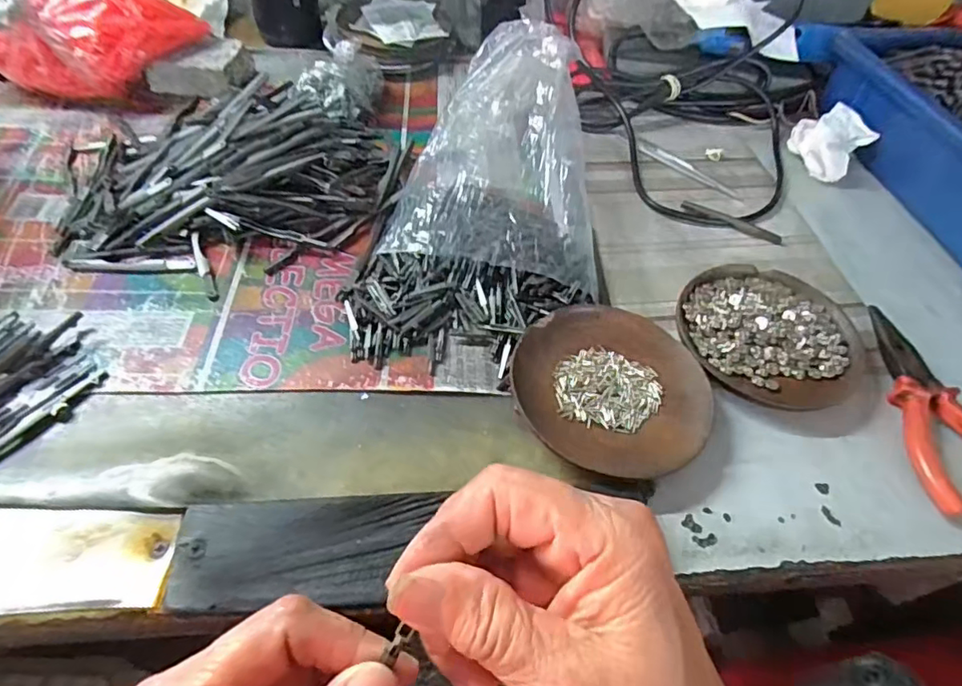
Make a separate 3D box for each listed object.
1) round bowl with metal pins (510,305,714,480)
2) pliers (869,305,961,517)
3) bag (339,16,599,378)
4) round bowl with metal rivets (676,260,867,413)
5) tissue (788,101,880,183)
[{"bbox_3d":[0.075,0.026,0.329,0.111,0.018,0.109,2,52,-3],"label":"round bowl with metal pins"},{"bbox_3d":[0.278,0.037,0.346,0.052,0.016,0.144,4,52,-2],"label":"pliers"},{"bbox_3d":[0.016,-0.106,0.385,0.152,0.084,0.279,16,53,8],"label":"bag"},{"bbox_3d":[0.187,-0.008,0.366,0.113,0.020,0.106,2,52,-3],"label":"round bowl with metal rivets"},{"bbox_3d":[0.306,-0.178,0.492,0.061,0.045,0.068,32,56,19],"label":"tissue"}]

